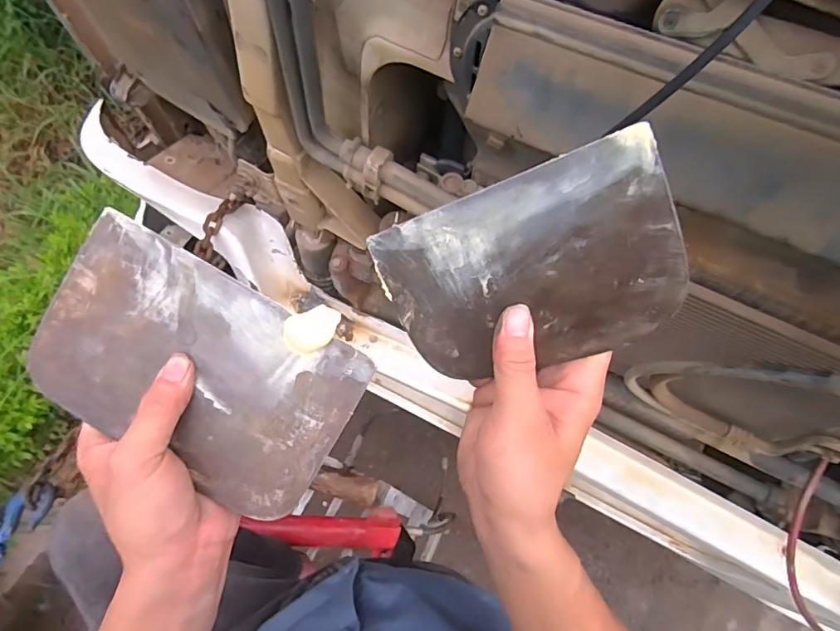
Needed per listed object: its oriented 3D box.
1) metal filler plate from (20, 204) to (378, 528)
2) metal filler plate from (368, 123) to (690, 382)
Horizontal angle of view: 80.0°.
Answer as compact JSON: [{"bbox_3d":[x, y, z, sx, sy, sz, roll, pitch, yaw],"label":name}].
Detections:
[{"bbox_3d":[-0.133,0.031,0.295,0.186,0.004,0.113,29,89,4],"label":"metal filler plate"},{"bbox_3d":[0.056,-0.021,0.273,0.156,0.004,0.101,-17,102,27],"label":"metal filler plate"}]

